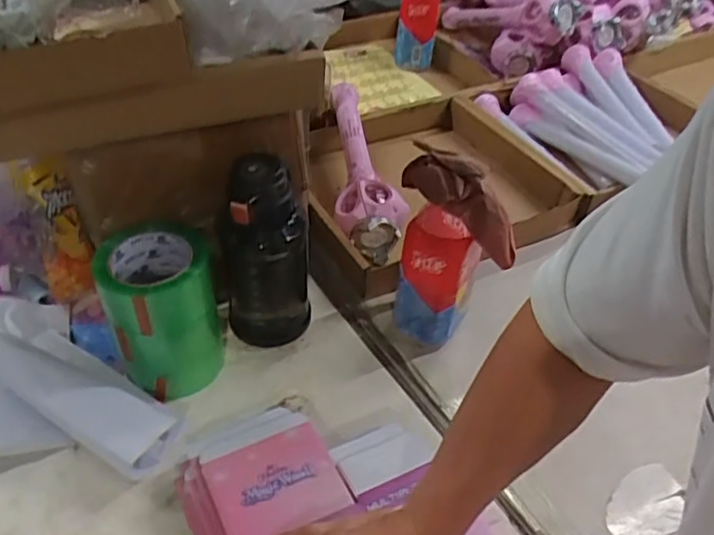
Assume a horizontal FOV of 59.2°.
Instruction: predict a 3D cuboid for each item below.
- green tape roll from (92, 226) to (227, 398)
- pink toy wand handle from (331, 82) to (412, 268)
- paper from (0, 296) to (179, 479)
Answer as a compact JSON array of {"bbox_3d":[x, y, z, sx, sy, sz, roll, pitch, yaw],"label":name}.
[{"bbox_3d":[-0.200,0.045,0.662,0.107,0.155,0.111,-12,44,-16],"label":"green tape roll"},{"bbox_3d":[0.012,-0.149,0.938,0.095,0.078,0.343,0,42,-3],"label":"pink toy wand handle"},{"bbox_3d":[-0.342,0.117,0.633,0.313,0.071,0.195,33,50,29],"label":"paper"}]

